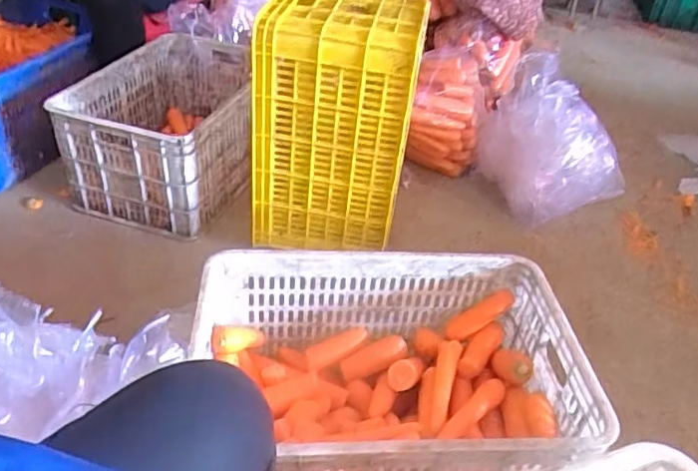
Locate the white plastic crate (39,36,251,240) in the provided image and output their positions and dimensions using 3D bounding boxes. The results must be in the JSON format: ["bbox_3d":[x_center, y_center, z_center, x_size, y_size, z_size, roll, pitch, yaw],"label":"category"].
[{"bbox_3d":[-0.429,-0.272,1.523,0.387,0.266,0.526,11,38,8],"label":"white plastic crate"}]

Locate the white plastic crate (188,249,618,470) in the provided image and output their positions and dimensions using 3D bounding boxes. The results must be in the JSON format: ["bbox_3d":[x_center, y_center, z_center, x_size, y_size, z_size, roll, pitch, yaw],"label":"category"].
[{"bbox_3d":[0.052,0.247,0.894,0.502,0.303,0.346,0,38,-6],"label":"white plastic crate"}]

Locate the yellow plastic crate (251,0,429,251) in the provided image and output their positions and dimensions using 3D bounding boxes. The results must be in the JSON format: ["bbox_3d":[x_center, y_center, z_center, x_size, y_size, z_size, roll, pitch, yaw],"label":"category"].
[{"bbox_3d":[-0.023,-0.254,1.274,0.300,0.452,0.276,8,38,5],"label":"yellow plastic crate"}]

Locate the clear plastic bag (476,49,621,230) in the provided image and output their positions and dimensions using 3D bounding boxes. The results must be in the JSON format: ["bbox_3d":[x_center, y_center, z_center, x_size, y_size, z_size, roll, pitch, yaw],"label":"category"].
[{"bbox_3d":[0.503,-0.265,1.551,0.264,0.281,0.350,-9,40,-17],"label":"clear plastic bag"}]

